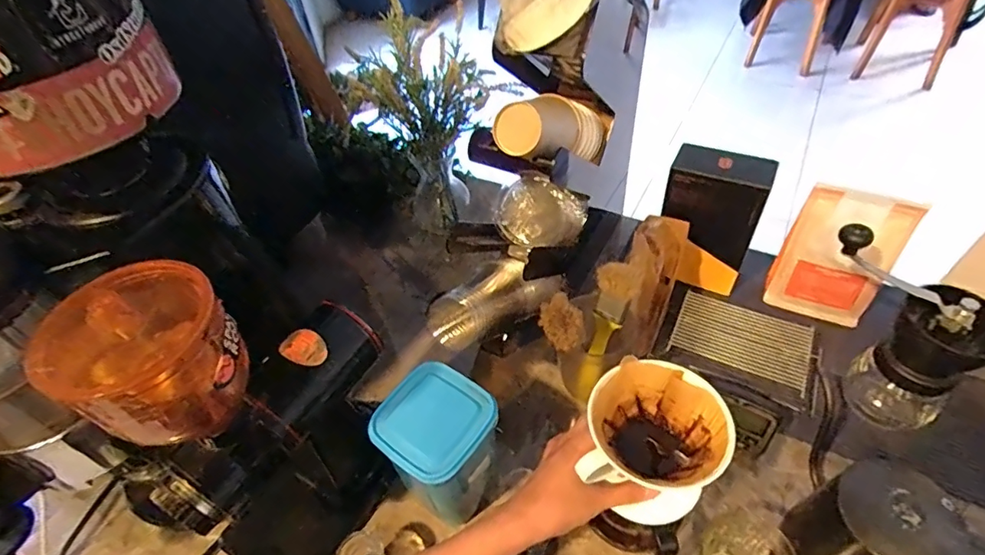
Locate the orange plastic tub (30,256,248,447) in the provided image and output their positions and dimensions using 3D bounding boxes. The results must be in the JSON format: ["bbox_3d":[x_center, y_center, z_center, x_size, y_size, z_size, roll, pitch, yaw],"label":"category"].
[{"bbox_3d":[-0.222,0.053,0.343,0.108,0.091,0.102,-3,47,3],"label":"orange plastic tub"}]

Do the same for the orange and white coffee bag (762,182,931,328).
[{"bbox_3d":[0.436,-0.024,0.645,0.117,0.178,0.049,19,52,22],"label":"orange and white coffee bag"}]

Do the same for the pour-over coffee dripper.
[{"bbox_3d":[0.139,0.145,0.450,0.110,0.092,0.105,-3,47,3],"label":"pour-over coffee dripper"}]

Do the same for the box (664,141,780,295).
[{"bbox_3d":[0.294,-0.077,0.692,0.118,0.181,0.083,20,52,22],"label":"box"}]

